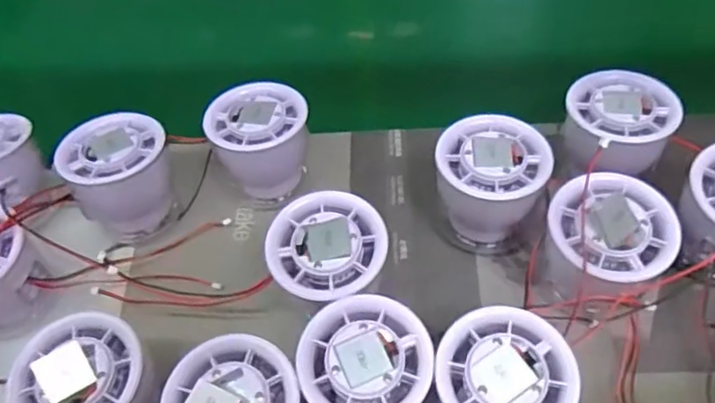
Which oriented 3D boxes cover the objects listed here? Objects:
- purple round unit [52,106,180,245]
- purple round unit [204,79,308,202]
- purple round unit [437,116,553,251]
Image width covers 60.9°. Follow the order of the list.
[{"bbox_3d":[-0.134,-0.015,0.354,0.055,0.055,0.055,-2,56,3],"label":"purple round unit"},{"bbox_3d":[-0.056,-0.036,0.362,0.054,0.050,0.051,-2,56,3],"label":"purple round unit"},{"bbox_3d":[0.072,-0.010,0.333,0.056,0.057,0.052,-2,56,3],"label":"purple round unit"}]

